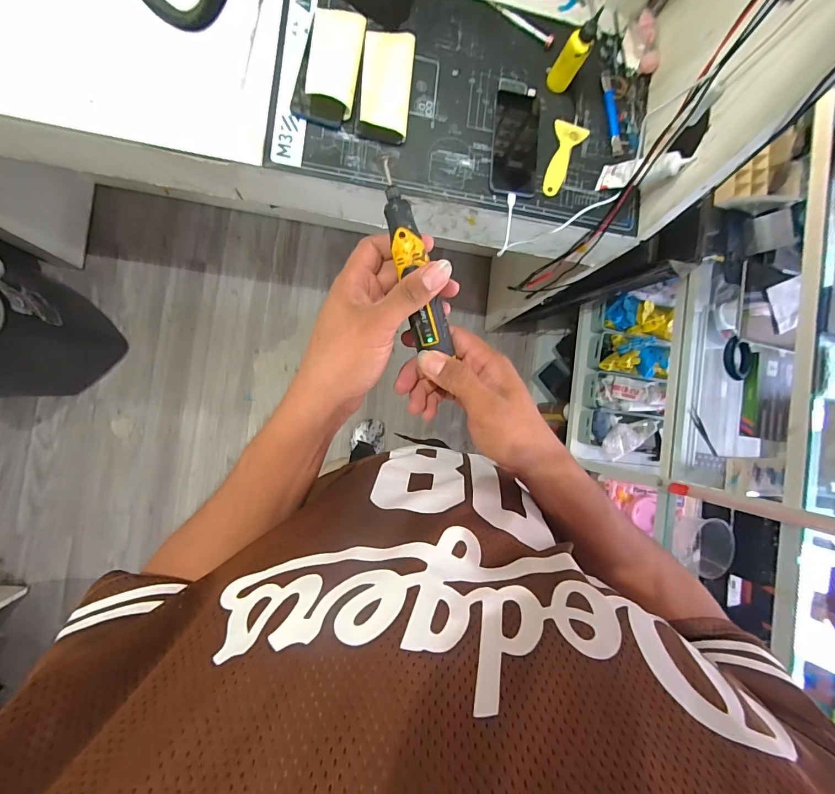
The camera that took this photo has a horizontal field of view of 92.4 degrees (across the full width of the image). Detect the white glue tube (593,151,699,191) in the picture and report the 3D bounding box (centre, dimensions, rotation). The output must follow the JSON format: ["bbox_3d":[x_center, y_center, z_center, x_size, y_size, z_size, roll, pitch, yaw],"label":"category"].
[{"bbox_3d":[0.331,-0.336,0.593,0.028,0.126,0.039,25,84,-43],"label":"white glue tube"}]

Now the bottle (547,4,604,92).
[{"bbox_3d":[0.223,-0.489,0.573,0.036,0.107,0.028,36,83,-7],"label":"bottle"}]

